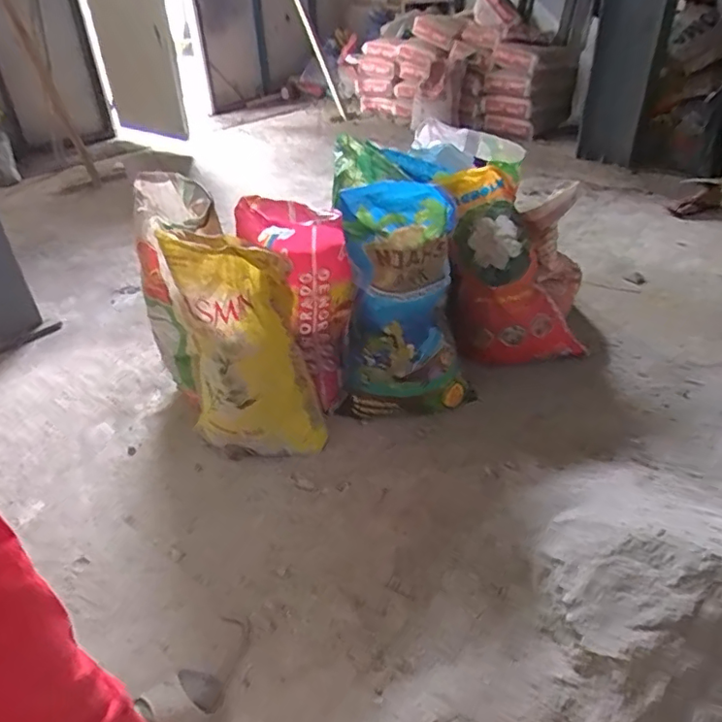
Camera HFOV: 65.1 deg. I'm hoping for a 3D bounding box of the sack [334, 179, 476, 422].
[{"bbox_3d":[0.104,-0.131,1.413,0.328,0.562,0.200,-6,35,-5],"label":"sack"}]

